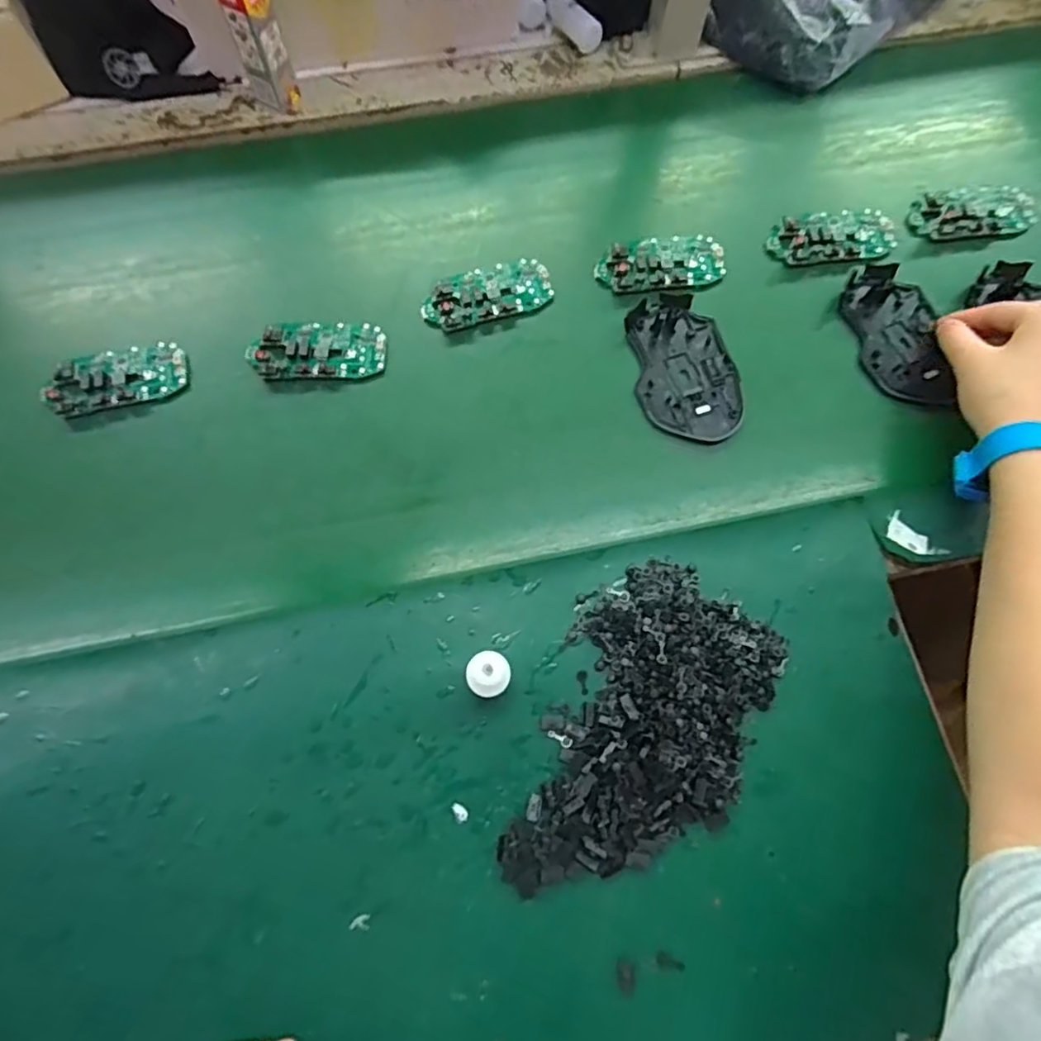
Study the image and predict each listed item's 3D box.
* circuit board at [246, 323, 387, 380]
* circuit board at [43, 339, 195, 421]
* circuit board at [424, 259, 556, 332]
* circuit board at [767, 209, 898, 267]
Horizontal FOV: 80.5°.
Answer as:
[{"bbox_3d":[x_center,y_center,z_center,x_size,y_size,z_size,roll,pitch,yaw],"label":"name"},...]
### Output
[{"bbox_3d":[-0.147,-0.124,0.447,0.093,0.015,0.043,-5,72,-3],"label":"circuit board"},{"bbox_3d":[-0.288,-0.102,0.438,0.092,0.011,0.041,-16,73,-6],"label":"circuit board"},{"bbox_3d":[-0.026,-0.171,0.466,0.098,0.013,0.044,-20,73,-8],"label":"circuit board"},{"bbox_3d":[0.247,-0.223,0.485,0.103,0.012,0.047,-8,72,-4],"label":"circuit board"}]

